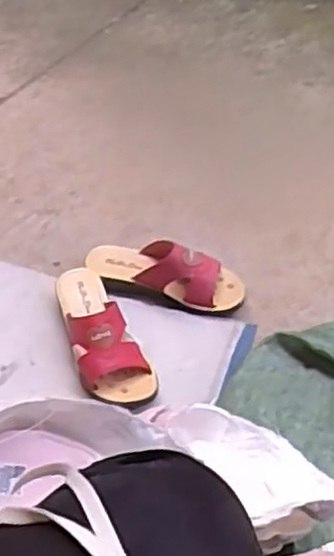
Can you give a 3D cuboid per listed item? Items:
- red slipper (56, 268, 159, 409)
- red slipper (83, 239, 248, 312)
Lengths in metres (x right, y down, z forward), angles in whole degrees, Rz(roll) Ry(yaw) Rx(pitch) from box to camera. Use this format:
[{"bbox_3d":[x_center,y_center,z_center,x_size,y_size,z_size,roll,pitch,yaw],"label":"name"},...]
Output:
[{"bbox_3d":[-0.086,0.064,0.918,0.088,0.076,0.227,-17,54,-10],"label":"red slipper"},{"bbox_3d":[-0.004,-0.009,0.982,0.223,0.071,0.079,12,54,11],"label":"red slipper"}]

